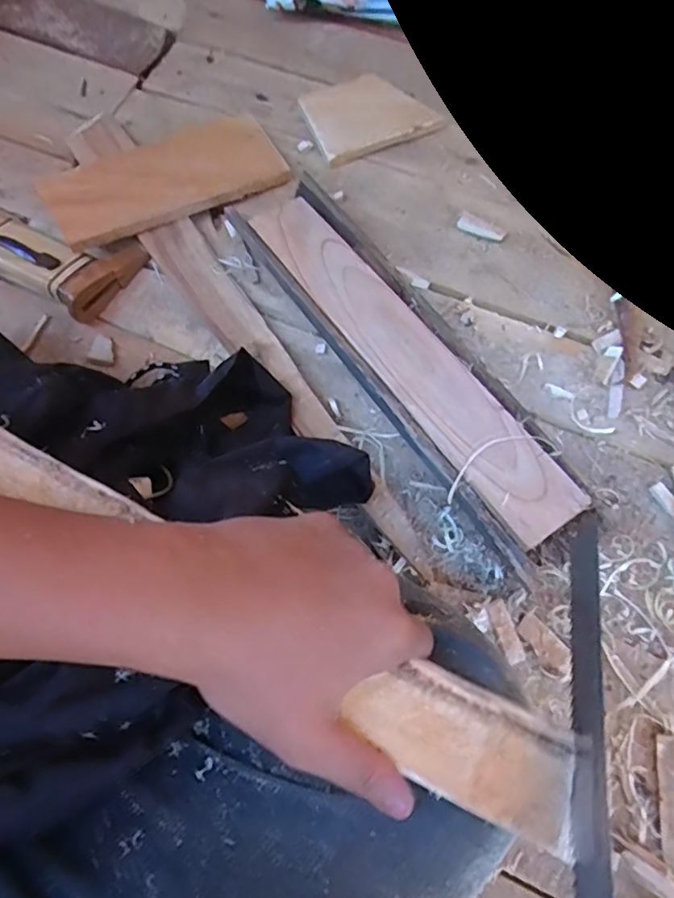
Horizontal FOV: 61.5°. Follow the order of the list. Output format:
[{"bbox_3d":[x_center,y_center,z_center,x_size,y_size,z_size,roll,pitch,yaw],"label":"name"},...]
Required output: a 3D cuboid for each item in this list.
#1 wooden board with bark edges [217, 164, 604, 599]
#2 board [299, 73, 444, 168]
[{"bbox_3d":[0.053,-0.089,0.478,0.092,0.024,0.393,-32,71,-11],"label":"wooden board with bark edges"},{"bbox_3d":[0.035,-0.372,0.627,0.135,0.016,0.100,-23,70,-7],"label":"board"}]

